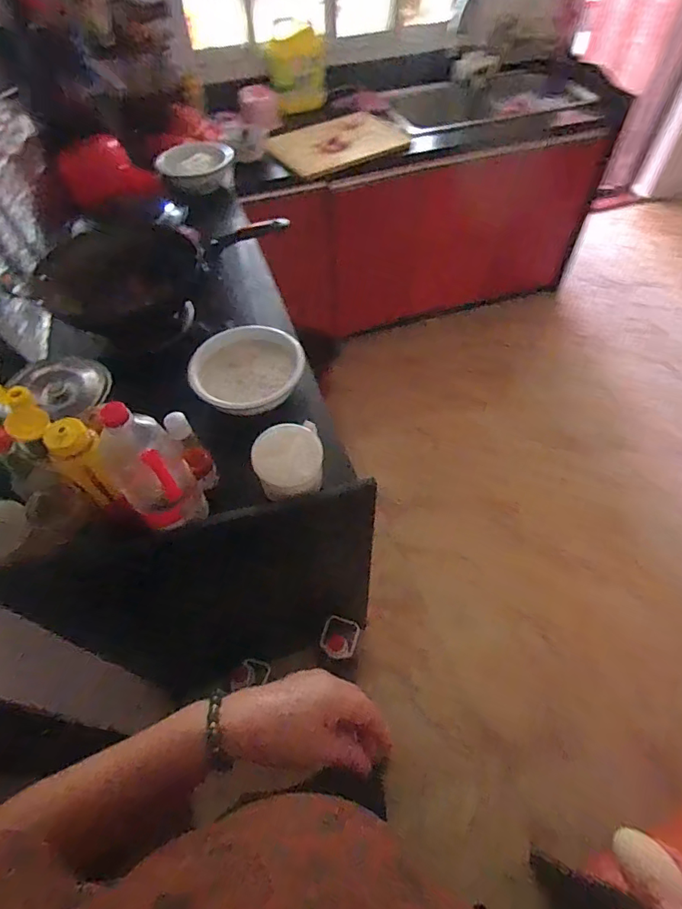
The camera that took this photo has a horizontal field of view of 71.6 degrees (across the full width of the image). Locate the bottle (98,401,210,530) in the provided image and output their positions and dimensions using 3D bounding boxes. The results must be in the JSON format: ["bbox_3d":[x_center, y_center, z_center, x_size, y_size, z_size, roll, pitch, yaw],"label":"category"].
[{"bbox_3d":[-0.271,0.019,0.674,0.100,0.240,0.085,-33,61,-20],"label":"bottle"}]

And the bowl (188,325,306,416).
[{"bbox_3d":[-0.198,-0.180,0.960,0.218,0.087,0.254,-27,59,-17],"label":"bowl"}]

